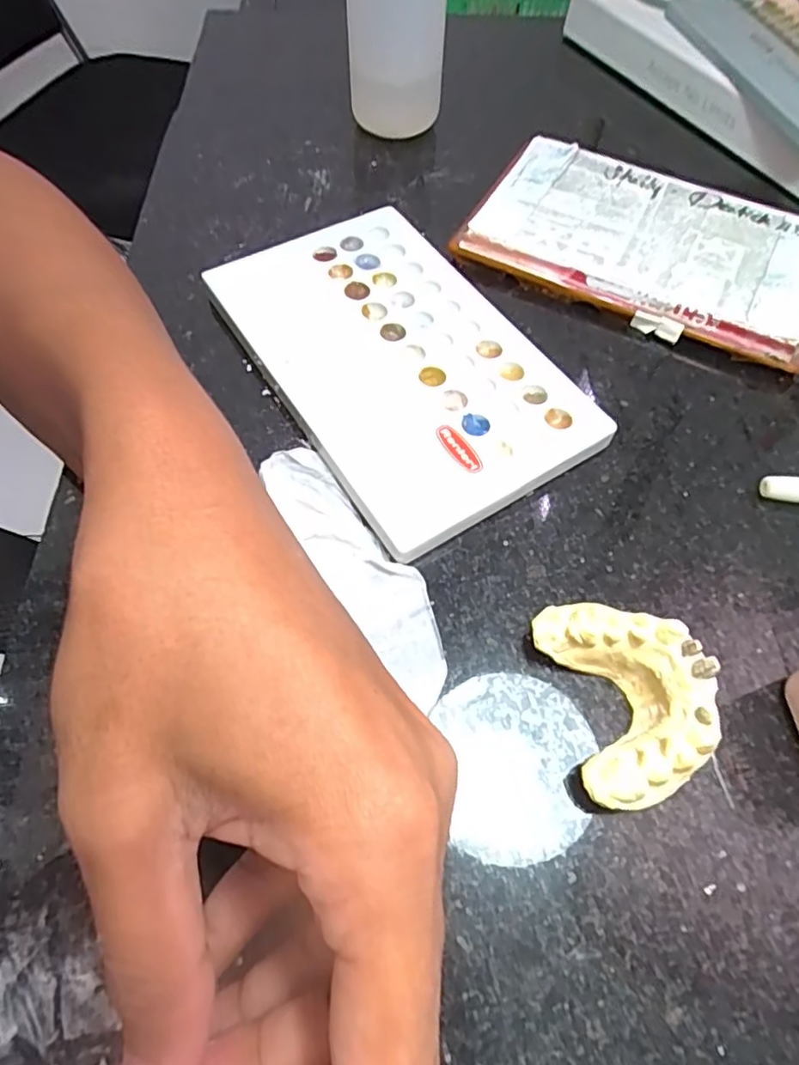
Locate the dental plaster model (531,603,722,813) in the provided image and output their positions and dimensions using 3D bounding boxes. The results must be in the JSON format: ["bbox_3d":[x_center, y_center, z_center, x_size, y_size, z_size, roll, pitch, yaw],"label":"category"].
[{"bbox_3d":[0.063,0.045,0.165,0.037,0.026,0.054,-10,63,-6],"label":"dental plaster model"}]

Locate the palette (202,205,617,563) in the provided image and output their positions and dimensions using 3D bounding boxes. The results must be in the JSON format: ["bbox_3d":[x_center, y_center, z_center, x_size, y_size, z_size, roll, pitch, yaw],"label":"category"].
[{"bbox_3d":[-0.001,-0.068,0.233,0.092,0.013,0.151,-30,66,-15],"label":"palette"}]

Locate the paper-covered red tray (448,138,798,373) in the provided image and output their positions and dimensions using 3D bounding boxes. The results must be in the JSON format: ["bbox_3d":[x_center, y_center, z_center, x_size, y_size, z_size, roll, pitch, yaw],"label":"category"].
[{"bbox_3d":[0.109,-0.128,0.263,0.148,0.013,0.084,25,64,12],"label":"paper-covered red tray"}]

